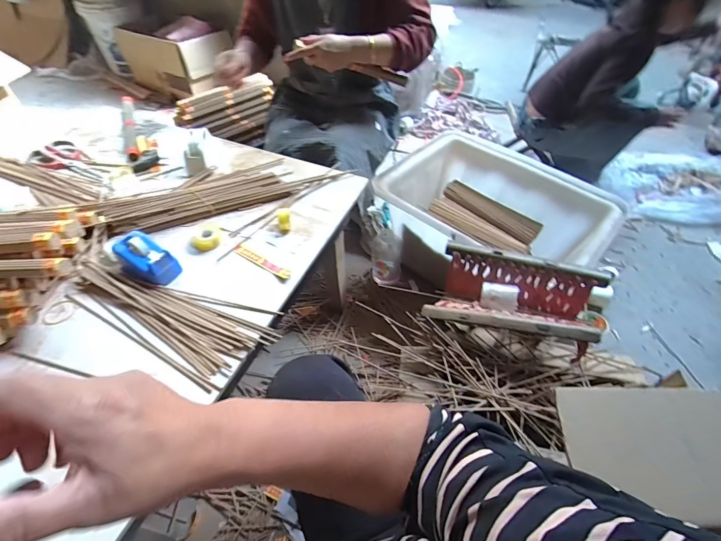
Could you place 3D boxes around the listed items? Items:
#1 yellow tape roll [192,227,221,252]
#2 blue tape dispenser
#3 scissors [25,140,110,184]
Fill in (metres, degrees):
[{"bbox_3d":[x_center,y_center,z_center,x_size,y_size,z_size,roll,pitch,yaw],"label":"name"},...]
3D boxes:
[{"bbox_3d":[-0.285,-0.061,0.658,0.050,0.017,0.052,1,50,-1],"label":"yellow tape roll"},{"bbox_3d":[-0.355,-0.020,0.591,0.100,0.050,0.054,26,54,19],"label":"blue tape dispenser"},{"bbox_3d":[-0.637,-0.249,0.808,0.224,0.015,0.099,14,51,9],"label":"scissors"}]

